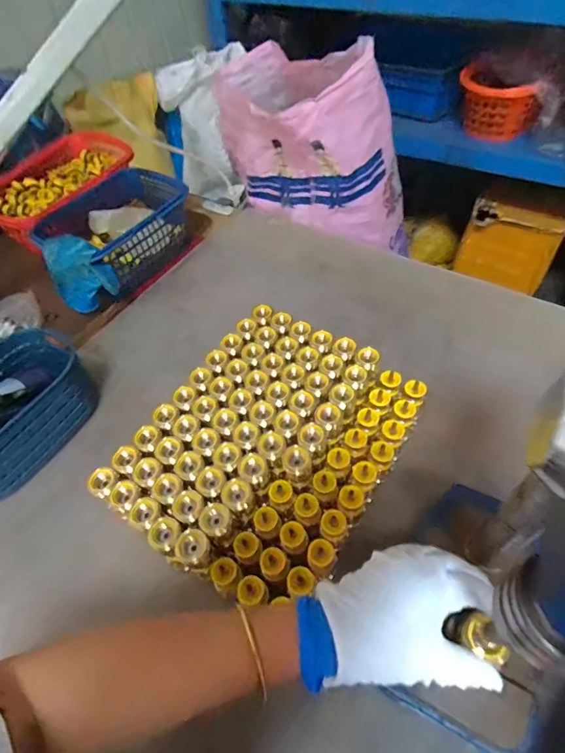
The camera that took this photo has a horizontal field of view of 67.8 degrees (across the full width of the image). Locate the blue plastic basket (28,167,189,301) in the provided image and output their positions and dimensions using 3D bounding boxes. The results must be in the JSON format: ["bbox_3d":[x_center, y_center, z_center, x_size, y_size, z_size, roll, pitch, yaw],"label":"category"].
[{"bbox_3d":[-0.289,-0.270,0.762,0.190,0.103,0.235,30,62,23],"label":"blue plastic basket"}]

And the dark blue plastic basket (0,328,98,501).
[{"bbox_3d":[-0.358,0.041,0.556,0.147,0.086,0.221,32,62,24],"label":"dark blue plastic basket"}]

